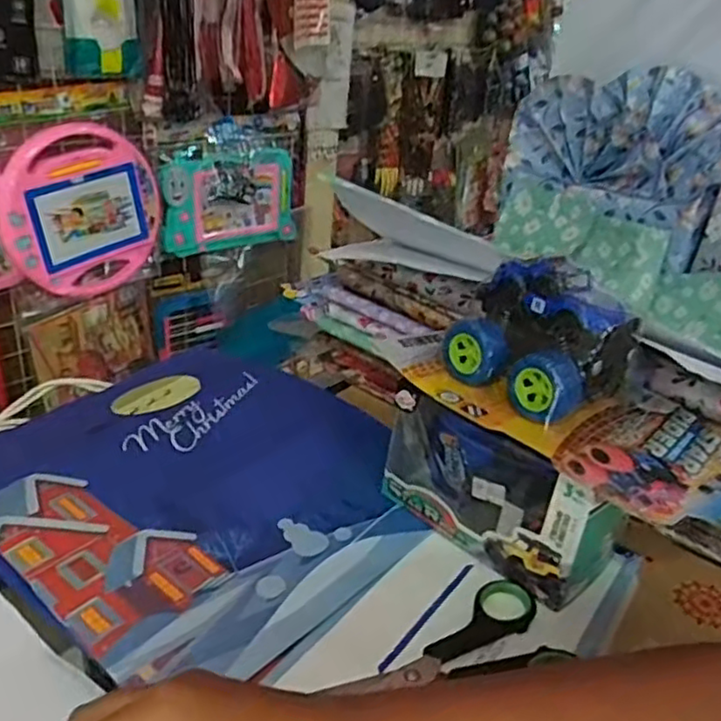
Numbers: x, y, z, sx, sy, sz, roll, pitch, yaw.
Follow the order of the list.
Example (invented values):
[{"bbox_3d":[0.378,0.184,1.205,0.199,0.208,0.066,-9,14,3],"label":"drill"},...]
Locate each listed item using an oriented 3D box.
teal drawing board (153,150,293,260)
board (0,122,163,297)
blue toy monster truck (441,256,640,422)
[{"bbox_3d":[-0.243,-0.304,1.336,0.291,0.186,0.032,-21,38,-40],"label":"teal drawing board"},{"bbox_3d":[-0.449,-0.240,1.137,0.024,0.267,0.270,28,35,35],"label":"board"},{"bbox_3d":[0.107,-0.018,0.399,0.068,0.066,0.087,-20,37,-39],"label":"blue toy monster truck"}]

